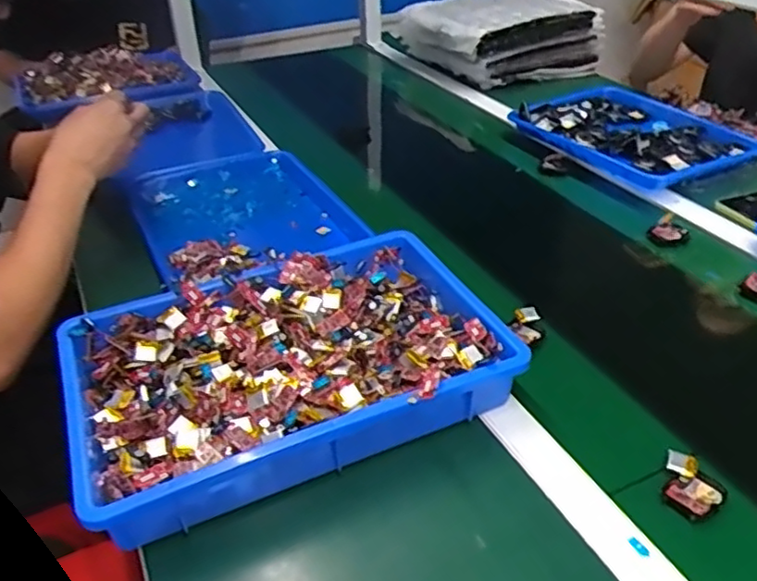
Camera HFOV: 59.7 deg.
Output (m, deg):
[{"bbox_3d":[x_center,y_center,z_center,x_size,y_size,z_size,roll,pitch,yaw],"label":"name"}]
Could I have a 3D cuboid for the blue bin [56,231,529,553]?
[{"bbox_3d":[-0.089,0.057,0.622,0.389,0.059,0.268,-16,37,-18],"label":"blue bin"}]

